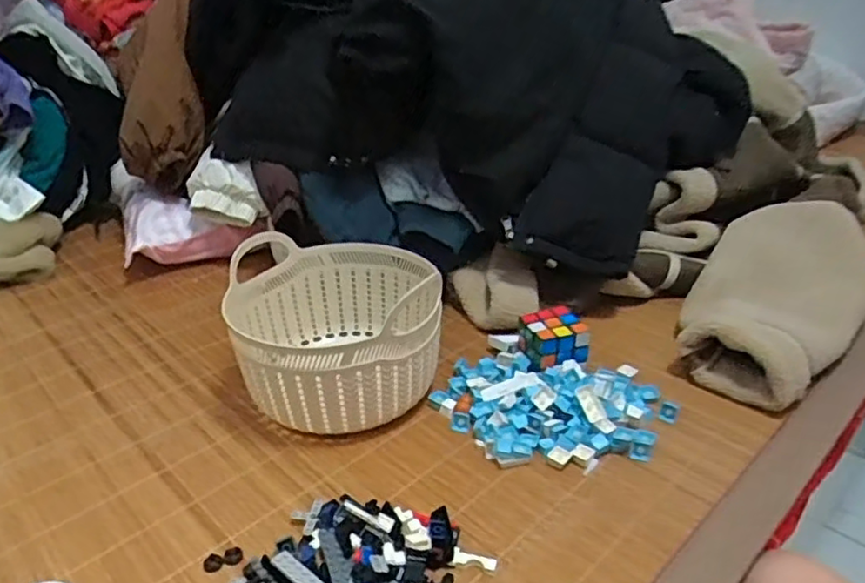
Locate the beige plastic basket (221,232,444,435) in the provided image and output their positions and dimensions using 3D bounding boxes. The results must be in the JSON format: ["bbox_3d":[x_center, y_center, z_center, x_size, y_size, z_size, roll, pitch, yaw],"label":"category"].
[{"bbox_3d":[-0.102,0.046,0.704,0.217,0.123,0.227,-10,30,-17],"label":"beige plastic basket"}]

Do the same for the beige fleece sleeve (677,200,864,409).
[{"bbox_3d":[0.427,-0.005,0.794,0.177,0.095,0.385,23,36,36],"label":"beige fleece sleeve"}]

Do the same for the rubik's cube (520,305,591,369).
[{"bbox_3d":[0.137,0.059,0.731,0.063,0.063,0.063,-9,30,-14],"label":"rubik's cube"}]

